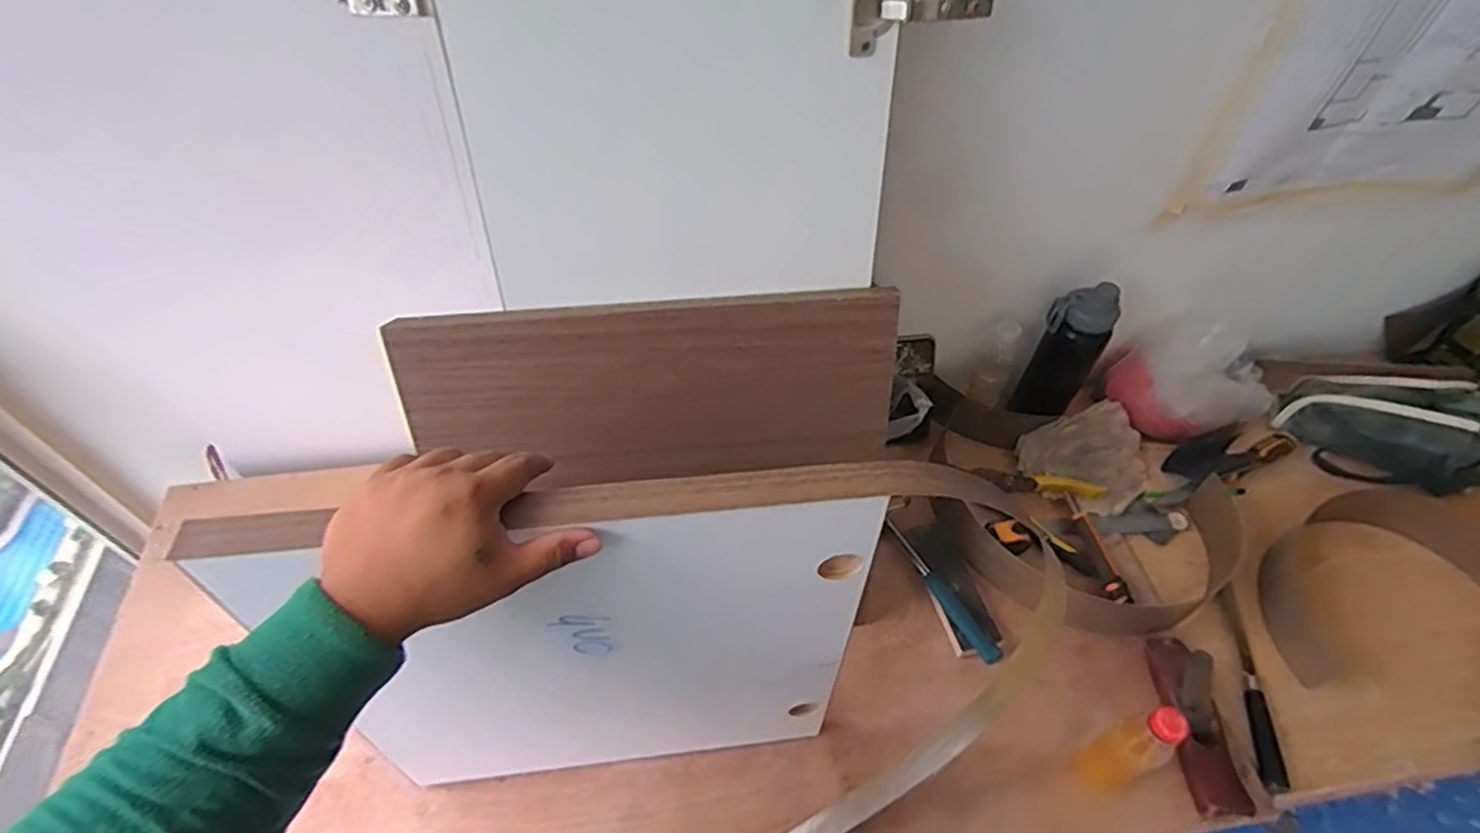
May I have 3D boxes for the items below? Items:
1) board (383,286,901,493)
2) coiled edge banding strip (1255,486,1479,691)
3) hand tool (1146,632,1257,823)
[{"bbox_3d":[-0.080,-0.020,0.696,0.458,0.206,0.023,-5,38,-3],"label":"board"},{"bbox_3d":[0.852,0.211,0.887,0.270,0.092,0.313,10,52,7],"label":"coiled edge banding strip"},{"bbox_3d":[0.515,0.344,0.805,0.061,0.056,0.194,-2,52,-3],"label":"hand tool"}]

